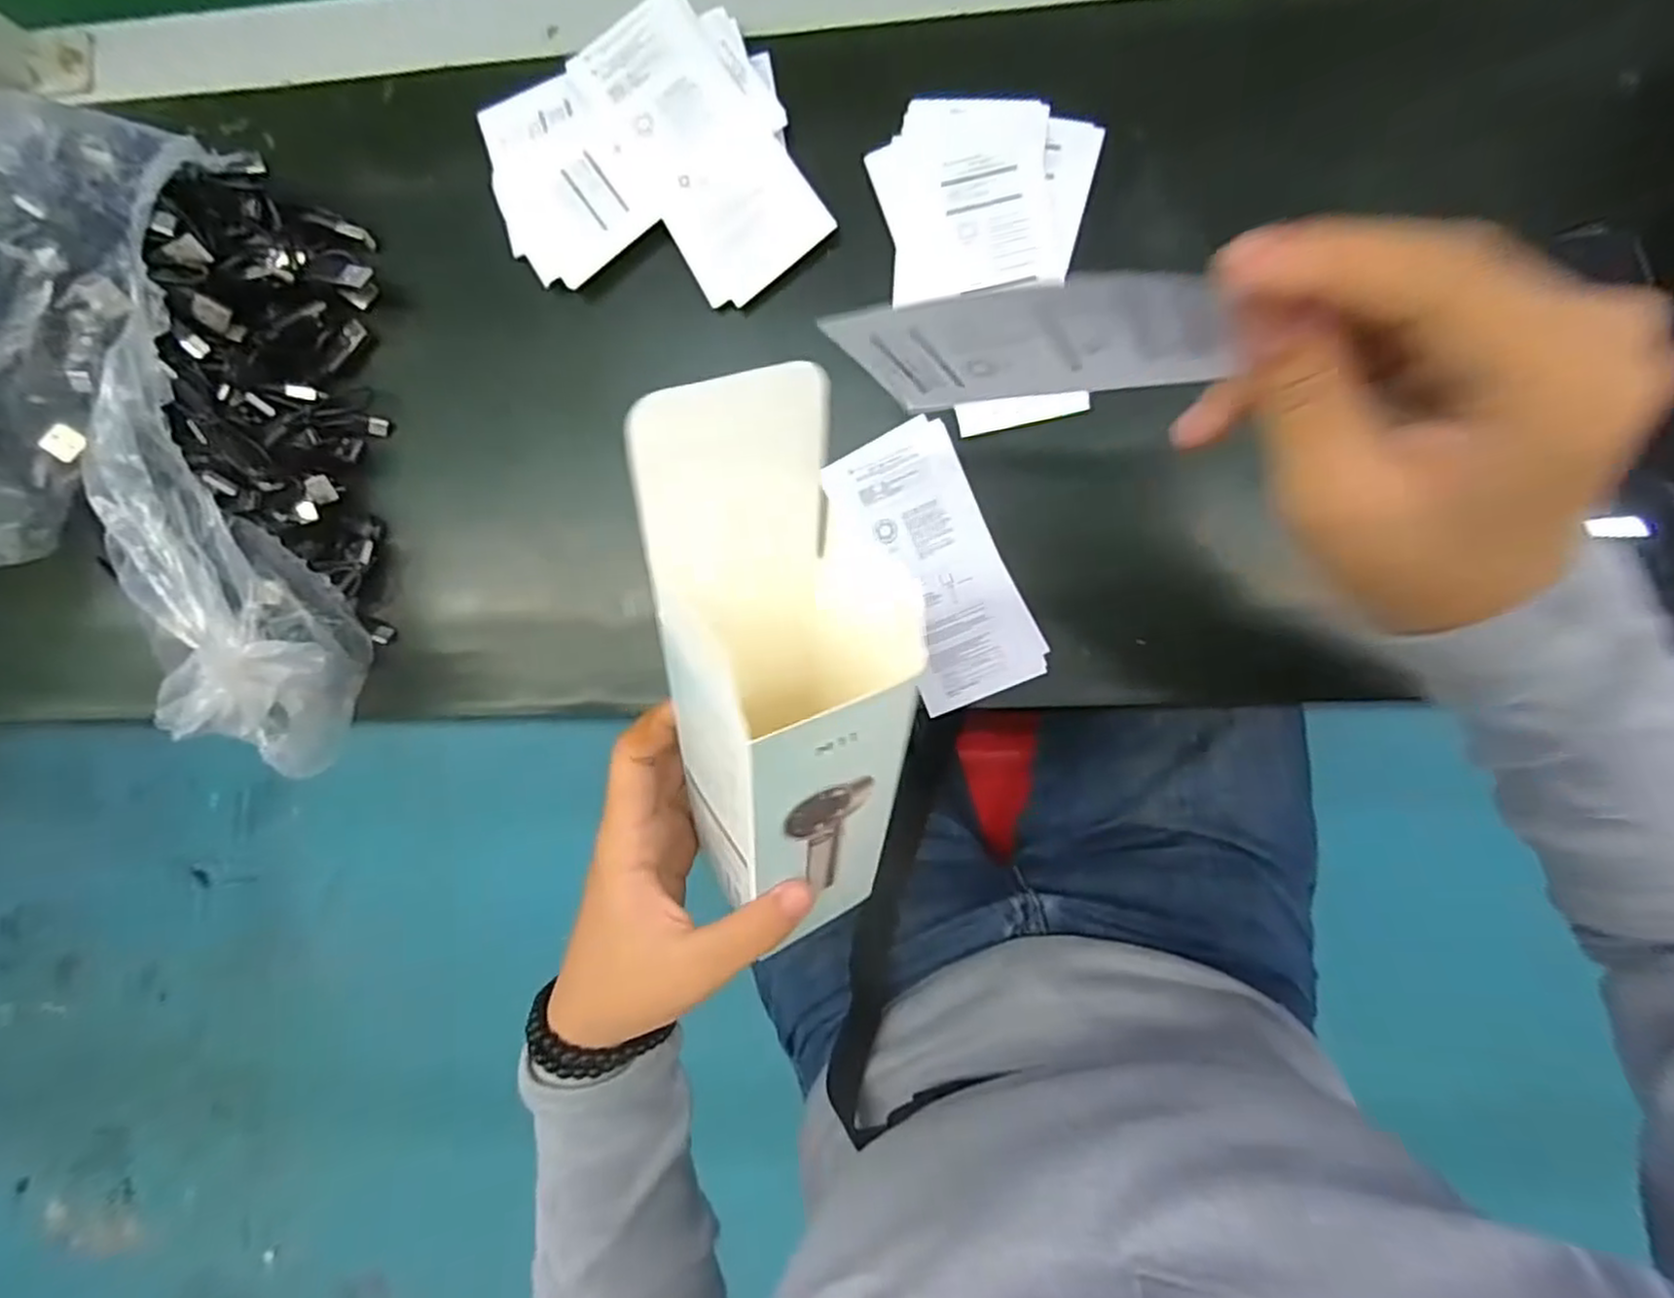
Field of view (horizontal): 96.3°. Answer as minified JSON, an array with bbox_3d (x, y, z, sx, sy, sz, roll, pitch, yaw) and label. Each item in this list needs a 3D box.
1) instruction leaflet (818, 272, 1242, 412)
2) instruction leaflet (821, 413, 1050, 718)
[{"bbox_3d":[0.053,-0.083,0.206,0.098,0.043,0.013,6,89,28],"label":"instruction leaflet"},{"bbox_3d":[0.041,-0.036,0.337,0.066,0.004,0.124,-25,88,5],"label":"instruction leaflet"}]

